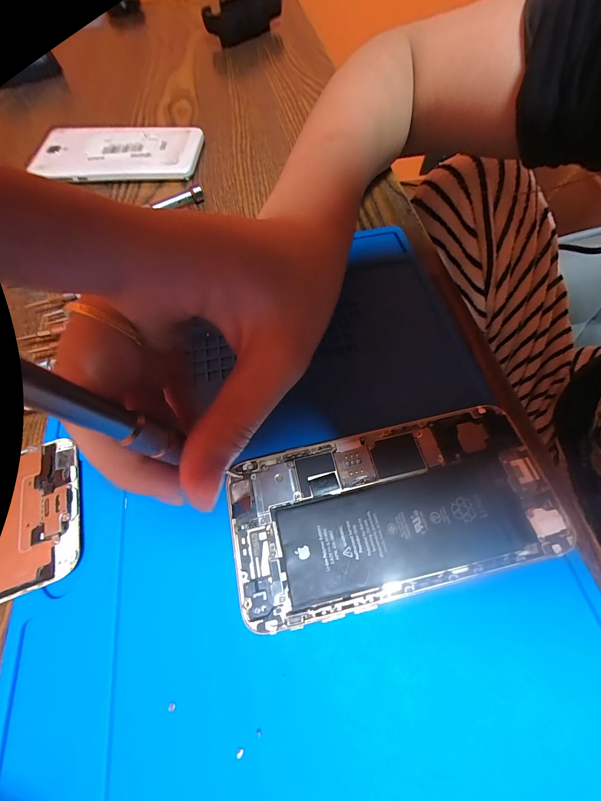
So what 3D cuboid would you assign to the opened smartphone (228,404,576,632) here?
[{"bbox_3d":[0.038,0.046,0.127,0.134,0.009,0.065,-12,65,-4],"label":"opened smartphone"}]

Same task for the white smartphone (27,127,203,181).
[{"bbox_3d":[-0.163,-0.219,0.257,0.142,0.012,0.066,2,65,3],"label":"white smartphone"}]

